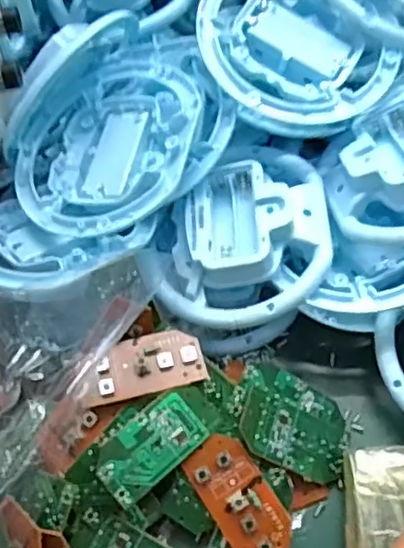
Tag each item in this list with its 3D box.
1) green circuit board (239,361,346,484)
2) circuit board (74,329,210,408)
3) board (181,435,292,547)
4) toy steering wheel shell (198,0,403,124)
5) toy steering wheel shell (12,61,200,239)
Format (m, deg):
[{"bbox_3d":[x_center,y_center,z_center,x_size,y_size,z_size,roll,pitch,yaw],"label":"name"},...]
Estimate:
[{"bbox_3d":[0.046,0.071,0.321,0.056,0.009,0.046,29,49,-15],"label":"green circuit board"},{"bbox_3d":[-0.030,0.044,0.319,0.061,0.008,0.028,-14,62,-4],"label":"circuit board"},{"bbox_3d":[0.018,0.104,0.304,0.028,0.006,0.058,-30,77,-12],"label":"board"},{"bbox_3d":[0.042,-0.118,0.352,0.086,0.030,0.103,-30,77,-19],"label":"toy steering wheel shell"},{"bbox_3d":[-0.050,-0.068,0.342,0.095,0.029,0.100,-2,61,3],"label":"toy steering wheel shell"}]

